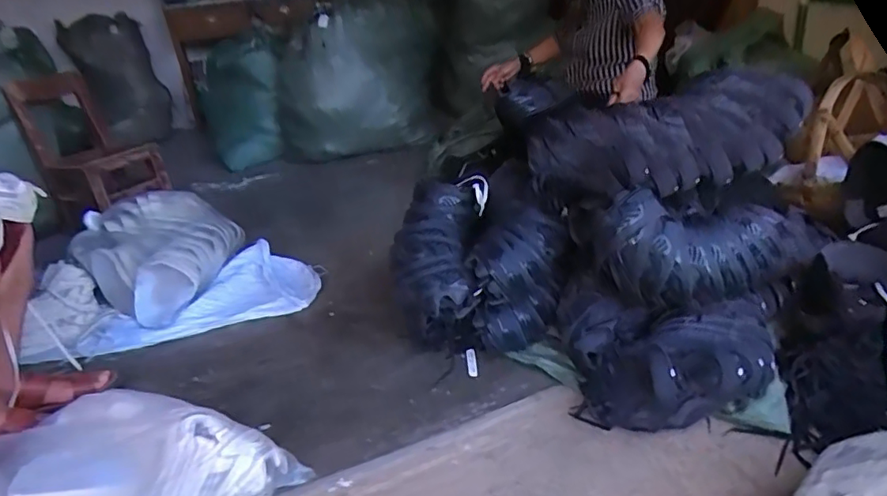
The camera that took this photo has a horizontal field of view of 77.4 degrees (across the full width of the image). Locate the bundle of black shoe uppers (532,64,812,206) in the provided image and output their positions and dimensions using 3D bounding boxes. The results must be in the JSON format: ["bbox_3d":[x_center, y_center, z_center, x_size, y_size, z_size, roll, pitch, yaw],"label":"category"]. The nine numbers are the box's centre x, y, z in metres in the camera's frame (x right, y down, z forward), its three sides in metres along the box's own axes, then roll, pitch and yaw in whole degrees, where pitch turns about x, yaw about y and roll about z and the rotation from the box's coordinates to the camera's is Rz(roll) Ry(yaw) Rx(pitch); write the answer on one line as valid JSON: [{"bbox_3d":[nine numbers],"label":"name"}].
[{"bbox_3d":[0.368,-0.185,0.952,0.435,0.168,0.166,-9,19,30],"label":"bundle of black shoe uppers"}]

